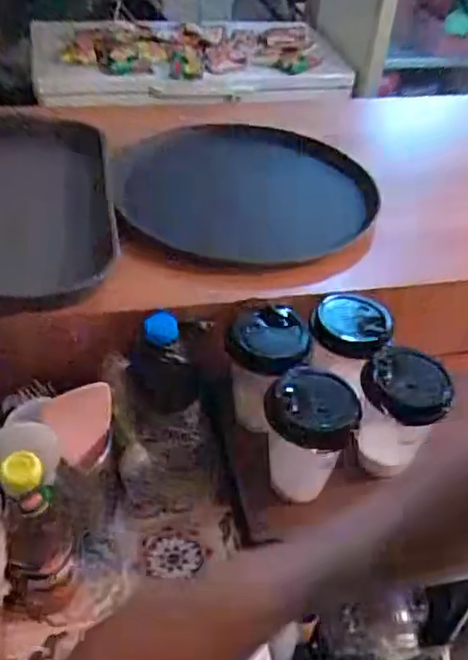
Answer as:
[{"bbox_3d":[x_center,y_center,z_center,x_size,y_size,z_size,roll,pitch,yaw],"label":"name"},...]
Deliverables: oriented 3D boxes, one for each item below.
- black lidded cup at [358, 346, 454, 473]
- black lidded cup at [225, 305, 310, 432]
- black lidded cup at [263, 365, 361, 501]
[{"bbox_3d":[0.162,0.085,0.644,0.080,0.128,0.070,22,44,18],"label":"black lidded cup"},{"bbox_3d":[0.033,0.042,0.676,0.072,0.110,0.080,23,44,20],"label":"black lidded cup"},{"bbox_3d":[0.070,0.103,0.616,0.077,0.136,0.080,3,41,-2],"label":"black lidded cup"}]

